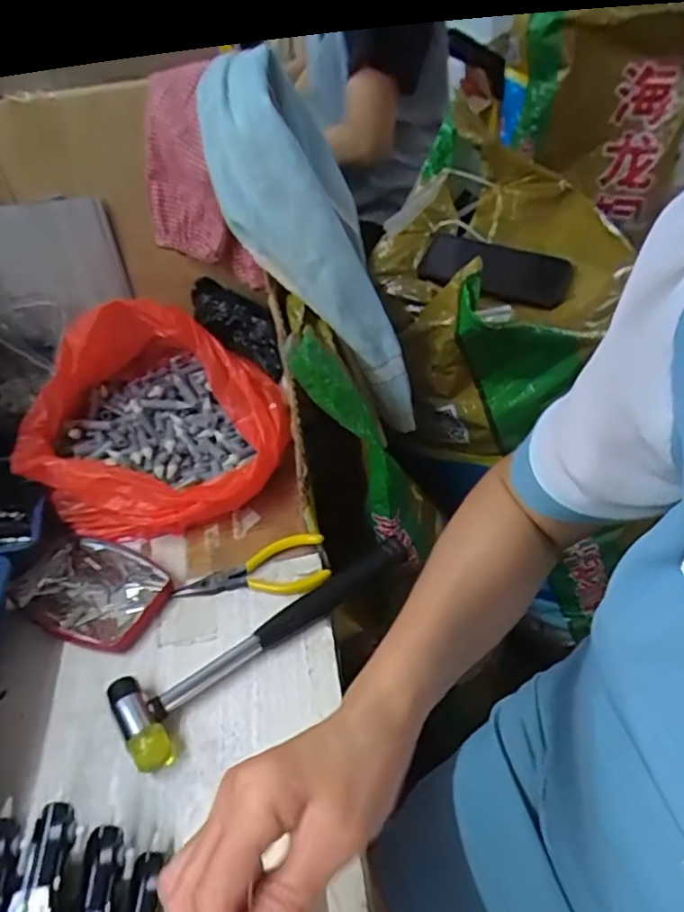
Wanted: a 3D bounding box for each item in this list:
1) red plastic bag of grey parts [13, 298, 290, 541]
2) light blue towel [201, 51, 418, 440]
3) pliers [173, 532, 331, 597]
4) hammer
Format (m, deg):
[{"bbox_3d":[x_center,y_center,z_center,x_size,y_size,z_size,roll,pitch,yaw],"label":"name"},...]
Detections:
[{"bbox_3d":[-0.165,-0.039,0.544,0.219,0.136,0.206,12,44,21],"label":"red plastic bag of grey parts"},{"bbox_3d":[-0.016,-0.176,0.506,0.079,0.308,0.101,-10,33,38],"label":"light blue towel"},{"bbox_3d":[-0.071,0.091,0.474,0.119,0.016,0.046,-8,41,0],"label":"pliers"},{"bbox_3d":[-0.052,0.122,0.432,0.231,0.022,0.058,-32,47,-26],"label":"hammer"}]

